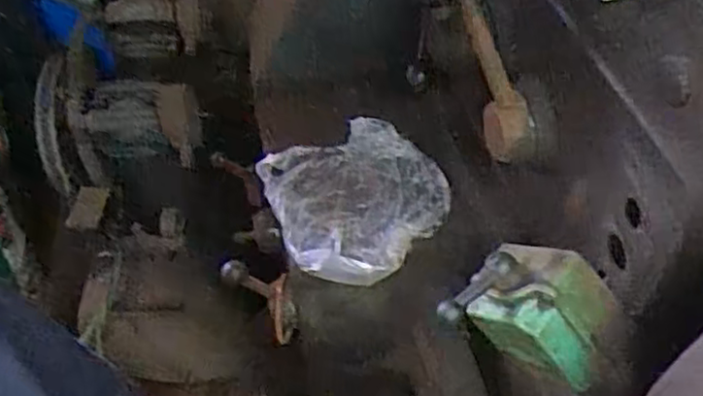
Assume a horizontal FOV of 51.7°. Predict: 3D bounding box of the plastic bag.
[{"bbox_3d":[0.012,0.002,0.872,0.208,0.035,0.223,-17,50,-11],"label":"plastic bag"}]

